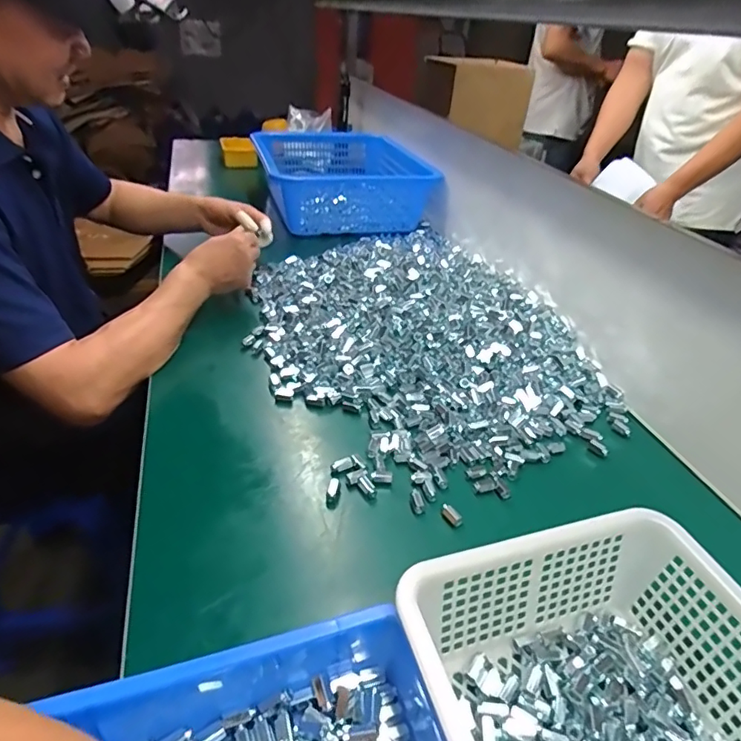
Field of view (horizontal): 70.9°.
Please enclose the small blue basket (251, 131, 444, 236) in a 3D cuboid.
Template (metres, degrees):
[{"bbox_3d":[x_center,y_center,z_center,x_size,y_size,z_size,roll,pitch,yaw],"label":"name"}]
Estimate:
[{"bbox_3d":[-0.072,-0.457,1.236,0.366,0.120,0.438,-5,36,-12],"label":"small blue basket"}]

